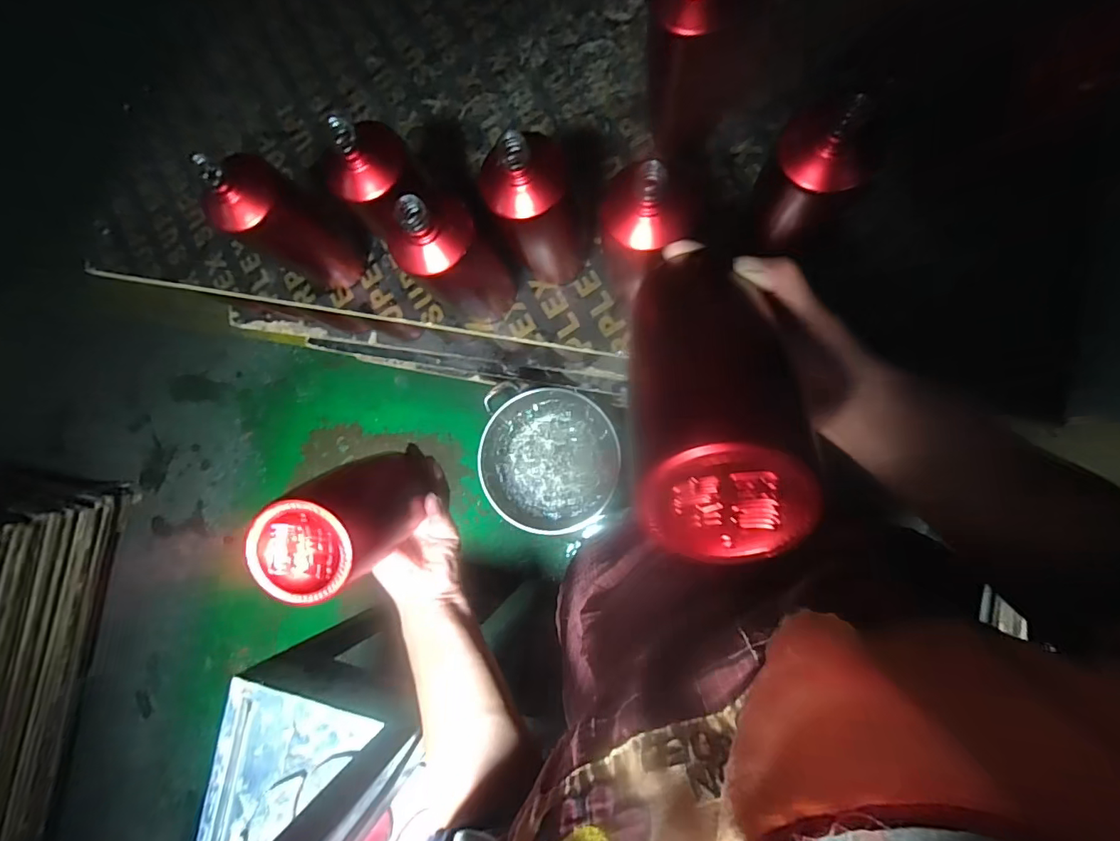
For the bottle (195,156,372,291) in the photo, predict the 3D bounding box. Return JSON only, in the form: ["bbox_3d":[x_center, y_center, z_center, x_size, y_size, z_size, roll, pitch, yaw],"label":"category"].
[{"bbox_3d":[-0.298,-0.216,0.546,0.064,0.205,0.076,32,91,10],"label":"bottle"}]

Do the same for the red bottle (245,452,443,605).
[{"bbox_3d":[-0.161,0.075,0.407,0.064,0.179,0.072,-27,92,11],"label":"red bottle"}]

